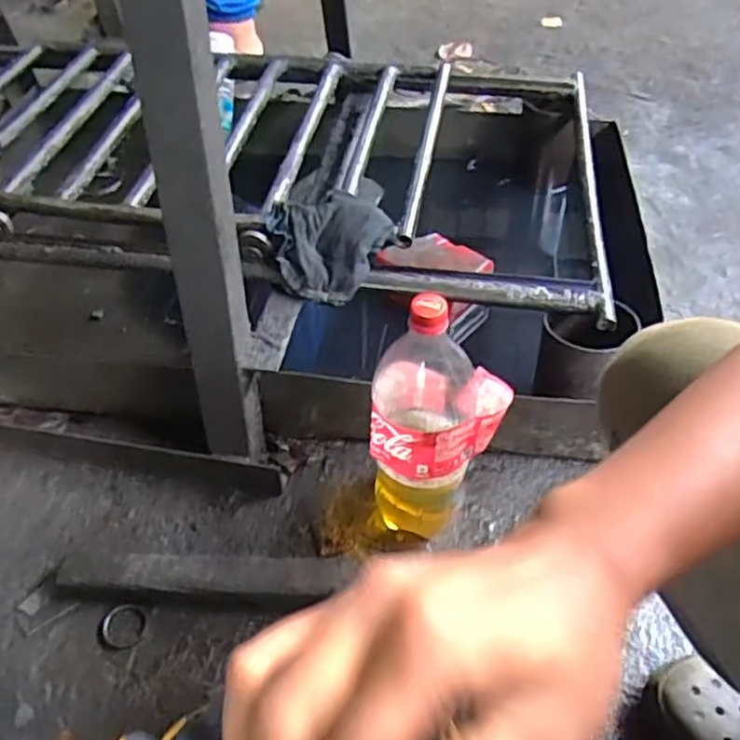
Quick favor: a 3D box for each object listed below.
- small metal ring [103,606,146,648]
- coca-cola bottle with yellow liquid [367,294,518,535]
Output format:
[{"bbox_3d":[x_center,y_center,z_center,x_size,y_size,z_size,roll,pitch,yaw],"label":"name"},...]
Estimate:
[{"bbox_3d":[-0.247,0.258,0.709,0.040,0.008,0.041,-2,47,2],"label":"small metal ring"},{"bbox_3d":[0.066,0.055,0.671,0.121,0.301,0.085,6,47,8],"label":"coca-cola bottle with yellow liquid"}]

